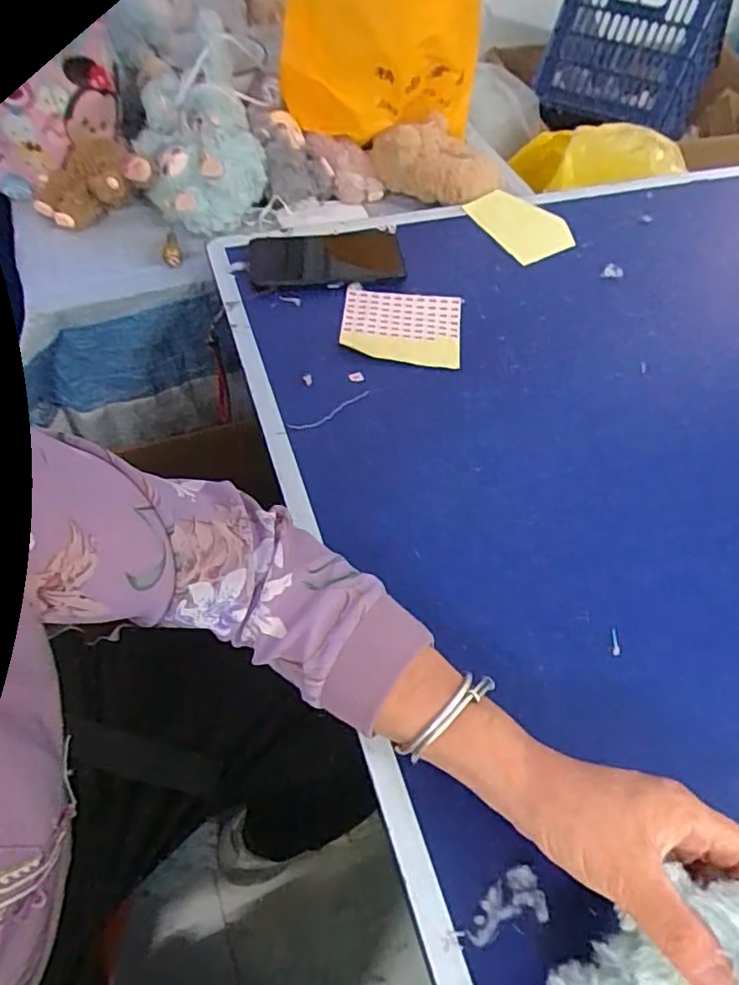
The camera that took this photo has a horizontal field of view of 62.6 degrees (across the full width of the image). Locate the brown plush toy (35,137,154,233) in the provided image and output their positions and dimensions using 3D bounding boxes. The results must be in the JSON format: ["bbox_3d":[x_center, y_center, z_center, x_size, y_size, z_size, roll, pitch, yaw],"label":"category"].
[{"bbox_3d":[-0.307,-0.338,0.674,0.071,0.059,0.111,34,61,18],"label":"brown plush toy"}]

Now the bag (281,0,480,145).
[{"bbox_3d":[0.010,-0.502,0.683,0.213,0.177,0.189,7,56,1],"label":"bag"}]

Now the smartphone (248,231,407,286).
[{"bbox_3d":[-0.047,-0.249,0.647,0.159,0.010,0.077,-5,66,-4],"label":"smartphone"}]

